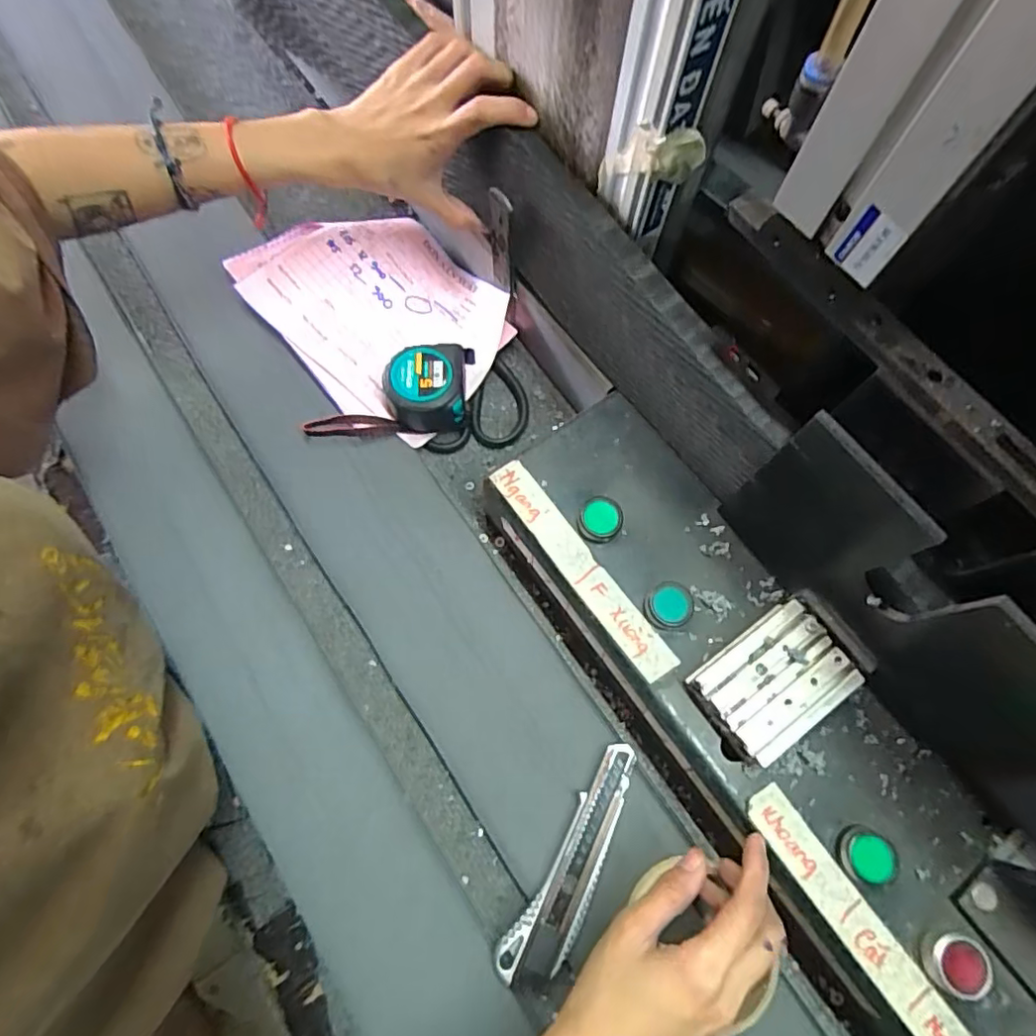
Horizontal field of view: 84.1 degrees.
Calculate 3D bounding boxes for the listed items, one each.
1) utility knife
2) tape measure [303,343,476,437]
[{"bbox_3d":[0.036,0.215,0.359,0.039,0.018,0.147,27,72,7],"label":"utility knife"},{"bbox_3d":[-0.099,-0.099,0.449,0.129,0.032,0.058,-8,71,-5],"label":"tape measure"}]

